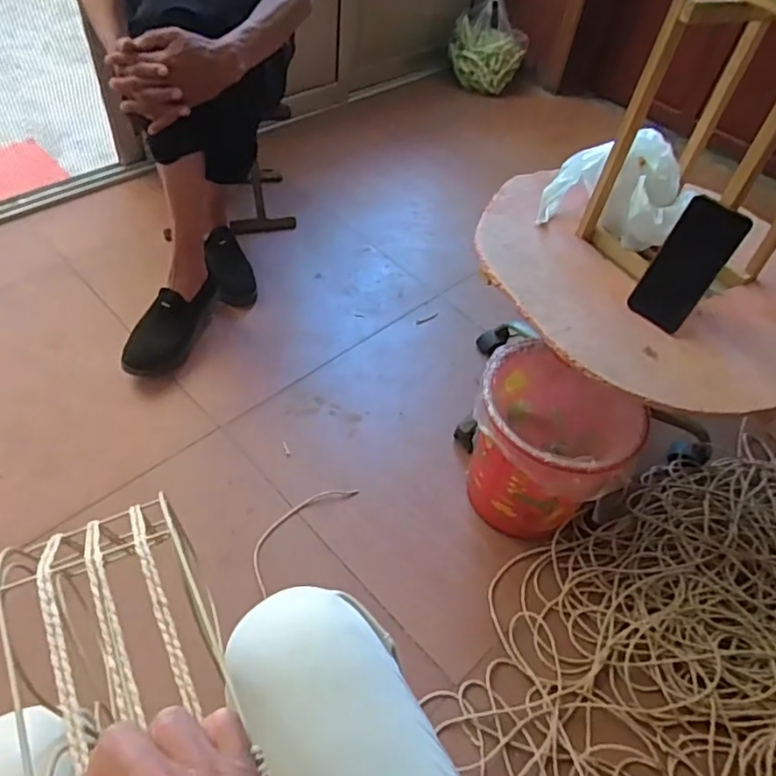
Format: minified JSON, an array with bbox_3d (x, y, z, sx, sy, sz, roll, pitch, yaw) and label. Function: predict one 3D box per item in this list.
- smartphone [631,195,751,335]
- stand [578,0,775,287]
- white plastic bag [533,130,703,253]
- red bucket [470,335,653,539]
[{"bbox_3d":[0.369,-0.151,0.749,0.075,0.160,0.013,39,41,23],"label":"smartphone"},{"bbox_3d":[0.433,-0.309,0.780,0.206,0.334,0.195,-17,55,-20],"label":"stand"},{"bbox_3d":[0.336,-0.282,0.878,0.191,0.136,0.126,36,55,20],"label":"white plastic bag"},{"bbox_3d":[0.259,0.102,0.991,0.237,0.265,0.234,4,51,-5],"label":"red bucket"}]

